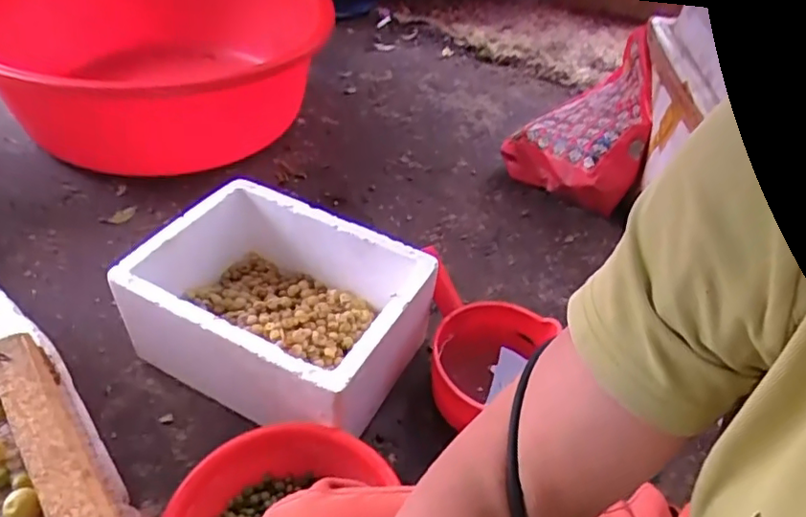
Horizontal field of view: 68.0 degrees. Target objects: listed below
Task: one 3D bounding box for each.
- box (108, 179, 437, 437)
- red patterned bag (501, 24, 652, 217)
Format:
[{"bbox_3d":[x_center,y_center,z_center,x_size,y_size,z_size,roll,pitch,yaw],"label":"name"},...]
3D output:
[{"bbox_3d":[-0.159,0.064,0.810,0.335,0.152,0.254,24,47,17],"label":"box"},{"bbox_3d":[0.356,-0.271,1.210,0.253,0.232,0.340,17,46,11],"label":"red patterned bag"}]

